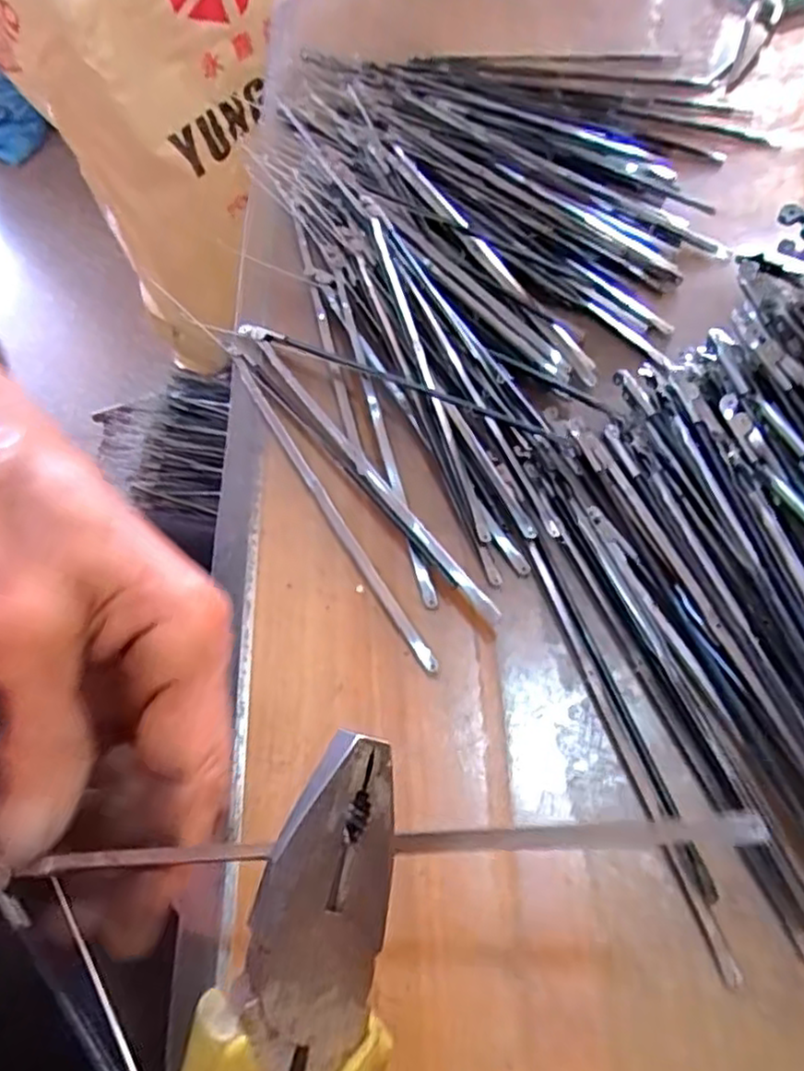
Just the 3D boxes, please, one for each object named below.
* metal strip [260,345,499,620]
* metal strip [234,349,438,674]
[{"bbox_3d":[-0.016,-0.028,0.291,0.008,0.009,0.173,-32,62,-14],"label":"metal strip"},{"bbox_3d":[-0.034,-0.018,0.289,0.007,0.005,0.178,-27,61,-12],"label":"metal strip"}]

